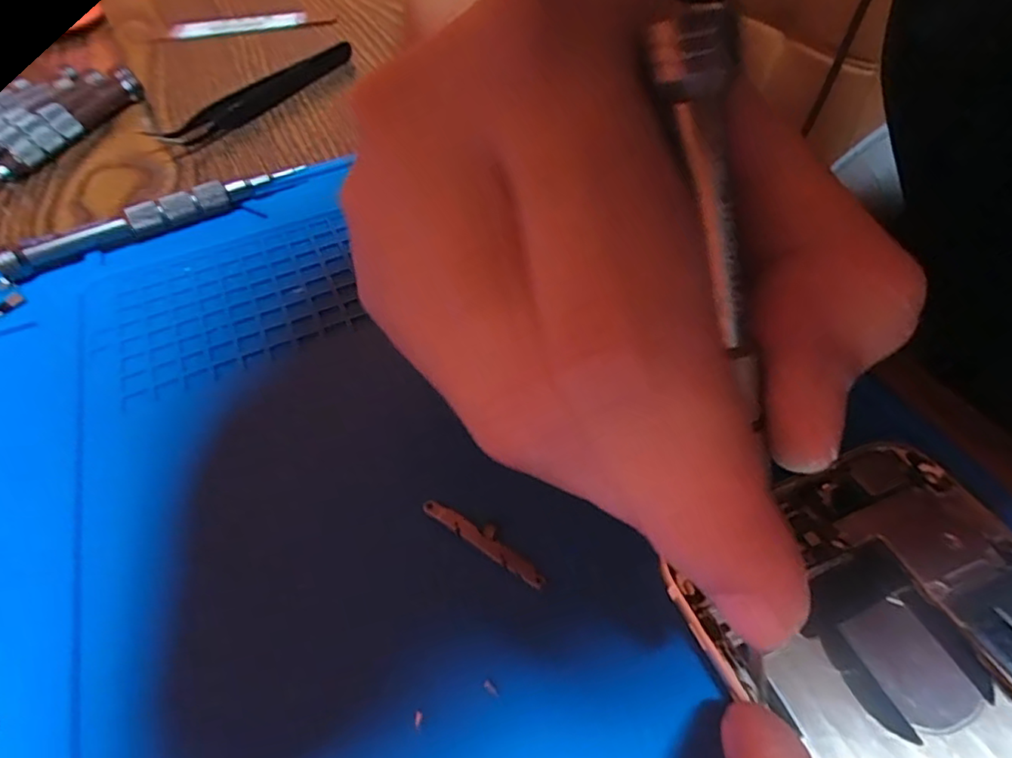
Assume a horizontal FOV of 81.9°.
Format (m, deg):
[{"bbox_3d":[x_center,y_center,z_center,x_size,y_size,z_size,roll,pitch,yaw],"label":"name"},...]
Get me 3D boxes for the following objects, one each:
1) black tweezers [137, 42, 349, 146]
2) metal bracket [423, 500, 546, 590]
[{"bbox_3d":[-0.113,-0.137,0.279,0.019,0.010,0.113,27,57,25],"label":"black tweezers"},{"bbox_3d":[-0.005,0.035,0.127,0.031,0.004,0.005,27,57,25],"label":"metal bracket"}]

